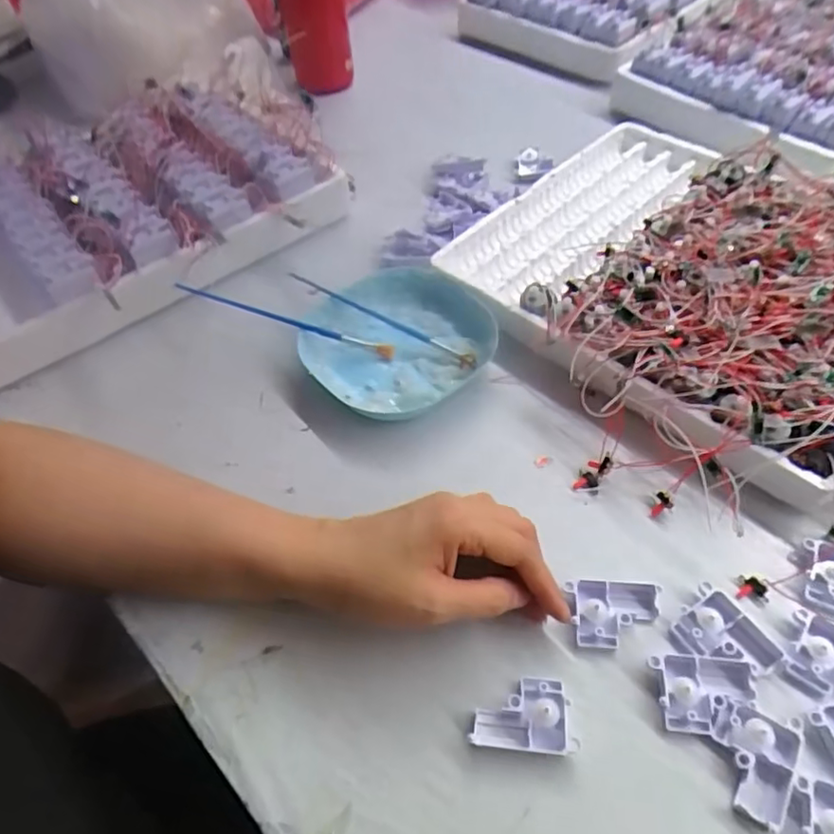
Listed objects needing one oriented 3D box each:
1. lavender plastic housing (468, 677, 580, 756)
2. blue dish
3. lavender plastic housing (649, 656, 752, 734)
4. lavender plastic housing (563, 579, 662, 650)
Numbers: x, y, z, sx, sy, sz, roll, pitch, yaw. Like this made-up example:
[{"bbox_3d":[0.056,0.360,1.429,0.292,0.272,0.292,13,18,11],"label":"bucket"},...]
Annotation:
[{"bbox_3d":[0.054,0.149,0.310,0.050,0.012,0.034,4,53,6],"label":"lavender plastic housing"},{"bbox_3d":[-0.015,-0.060,0.466,0.133,0.022,0.128,-2,52,2],"label":"blue dish"},{"bbox_3d":[0.147,0.139,0.312,0.049,0.013,0.035,1,52,4],"label":"lavender plastic housing"},{"bbox_3d":[0.109,0.107,0.338,0.048,0.012,0.035,3,52,5],"label":"lavender plastic housing"}]

